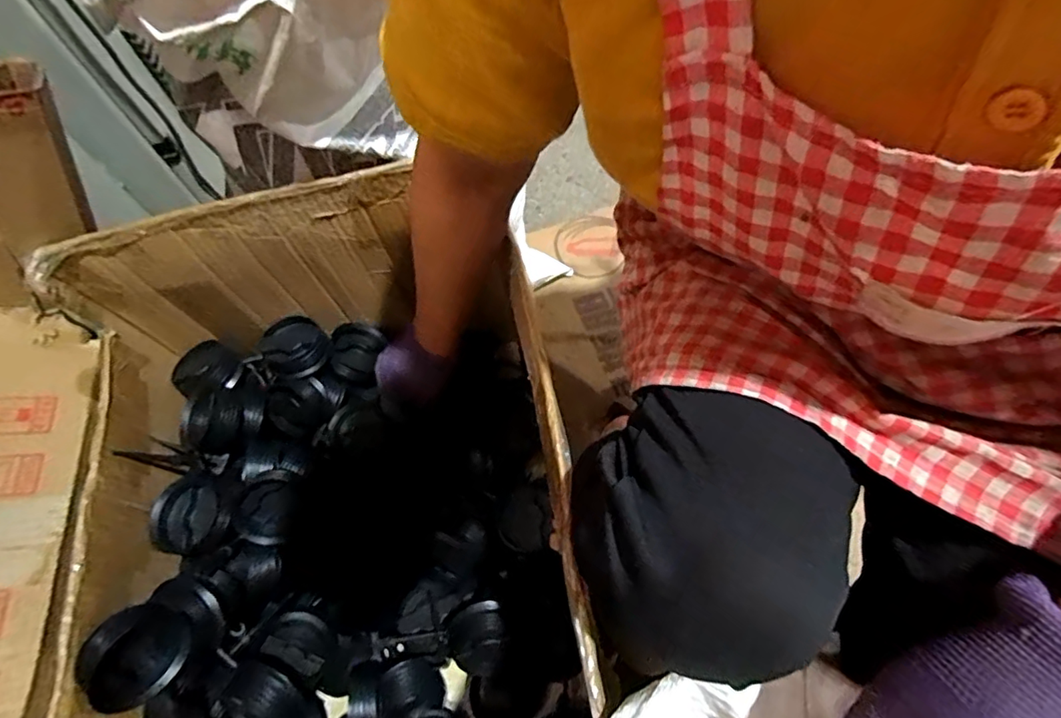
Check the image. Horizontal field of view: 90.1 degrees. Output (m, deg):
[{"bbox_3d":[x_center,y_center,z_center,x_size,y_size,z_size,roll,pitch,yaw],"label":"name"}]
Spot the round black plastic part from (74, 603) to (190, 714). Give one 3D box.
[{"bbox_3d":[-0.327,0.246,0.437,0.048,0.062,0.078,-3,62,2],"label":"round black plastic part"}]

